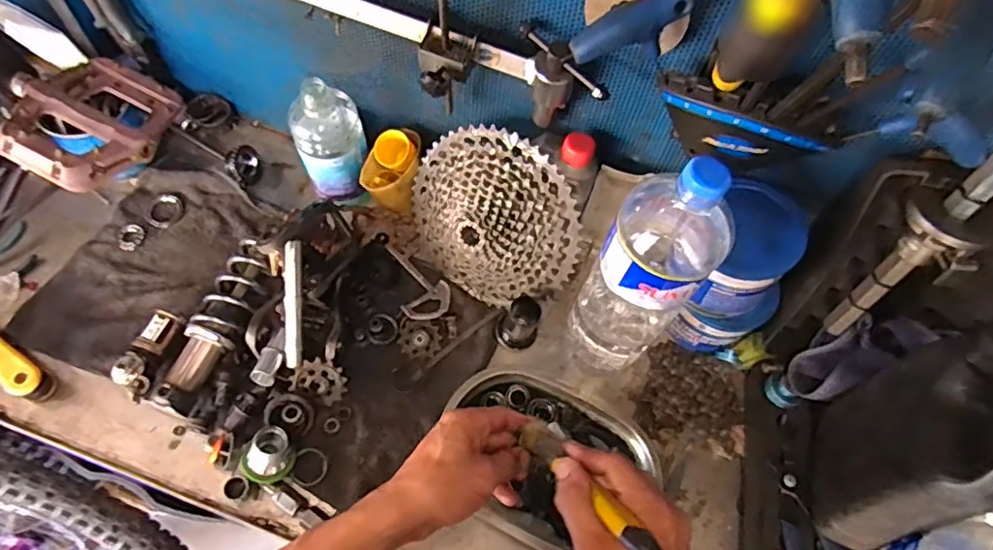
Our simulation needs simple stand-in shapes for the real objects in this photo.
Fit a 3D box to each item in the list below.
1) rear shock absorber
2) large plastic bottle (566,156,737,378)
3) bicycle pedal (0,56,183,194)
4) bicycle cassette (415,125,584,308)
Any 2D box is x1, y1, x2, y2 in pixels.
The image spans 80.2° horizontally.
[{"bbox_3d":[-0.286,0.051,0.618,0.057,0.046,0.190,16,62,5],"label":"rear shock absorber"},{"bbox_3d":[0.129,0.005,0.532,0.090,0.315,0.085,38,66,15],"label":"large plastic bottle"},{"bbox_3d":[-0.301,-0.116,0.436,0.109,0.034,0.110,33,65,13],"label":"bicycle pedal"},{"bbox_3d":[-0.011,-0.051,0.612,0.196,0.191,0.056,38,36,9],"label":"bicycle cassette"}]

